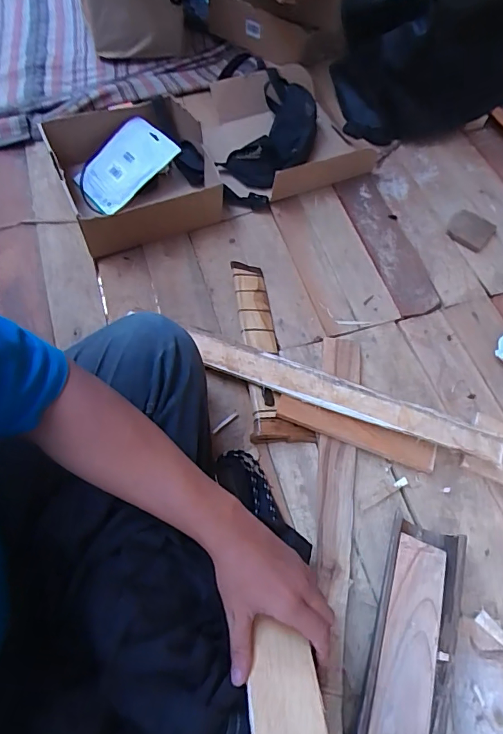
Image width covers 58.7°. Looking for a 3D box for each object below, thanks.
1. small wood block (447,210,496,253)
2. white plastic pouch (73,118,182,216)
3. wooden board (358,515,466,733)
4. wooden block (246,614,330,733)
[{"bbox_3d":[0.428,-0.266,0.872,0.081,0.013,0.078,33,66,14],"label":"small wood block"},{"bbox_3d":[-0.247,-0.391,0.869,0.193,0.018,0.135,-42,73,2],"label":"white plastic pouch"},{"bbox_3d":[0.166,0.381,0.497,0.088,0.071,0.411,18,63,7],"label":"wooden board"},{"bbox_3d":[0.030,0.276,0.379,0.063,0.008,0.101,8,37,-10],"label":"wooden block"}]

